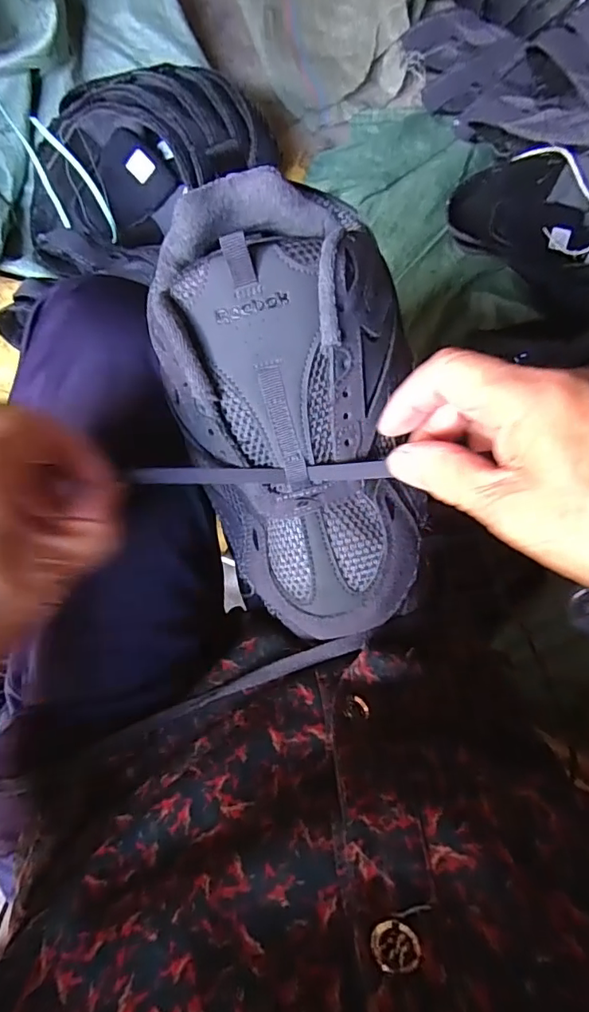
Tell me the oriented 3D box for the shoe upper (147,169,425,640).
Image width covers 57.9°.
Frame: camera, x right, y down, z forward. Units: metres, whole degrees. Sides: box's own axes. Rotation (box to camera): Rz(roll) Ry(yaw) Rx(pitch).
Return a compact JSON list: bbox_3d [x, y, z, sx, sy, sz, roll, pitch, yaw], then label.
[{"bbox_3d":[0.003,-0.048,0.269,0.115,0.061,0.223,-15,99,-10],"label":"shoe upper"}]

